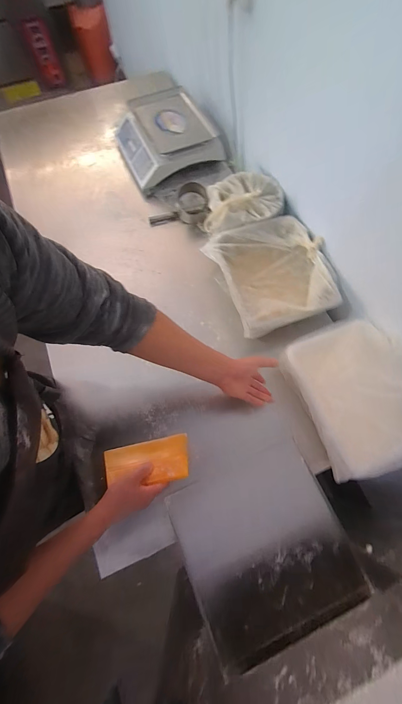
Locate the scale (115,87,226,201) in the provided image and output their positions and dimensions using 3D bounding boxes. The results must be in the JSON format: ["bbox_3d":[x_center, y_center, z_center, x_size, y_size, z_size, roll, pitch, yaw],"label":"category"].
[{"bbox_3d":[-0.138,-0.803,1.048,0.319,0.132,0.359,-23,70,-8],"label":"scale"}]

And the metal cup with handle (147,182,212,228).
[{"bbox_3d":[-0.077,-0.508,0.942,0.206,0.084,0.131,-2,69,0],"label":"metal cup with handle"}]

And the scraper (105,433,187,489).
[{"bbox_3d":[-0.122,0.247,0.622,0.186,0.009,0.109,-11,35,-6],"label":"scraper"}]

